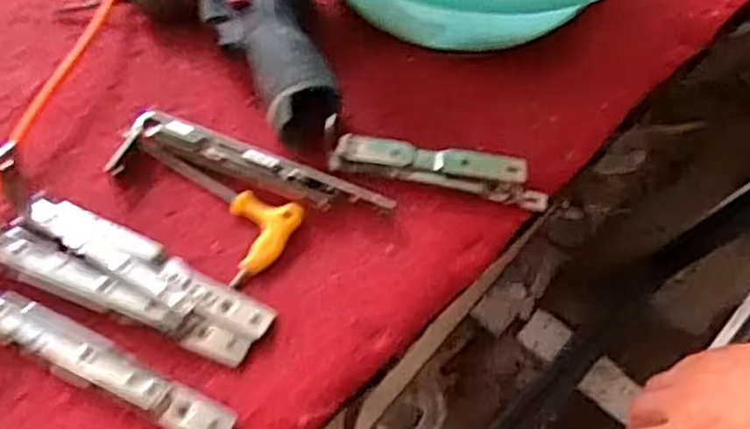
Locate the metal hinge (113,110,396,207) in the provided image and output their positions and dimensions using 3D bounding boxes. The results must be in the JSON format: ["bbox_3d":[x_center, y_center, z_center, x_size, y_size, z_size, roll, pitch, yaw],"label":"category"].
[{"bbox_3d":[-0.083,-0.032,0.474,0.186,0.019,0.042,14,60,5],"label":"metal hinge"}]

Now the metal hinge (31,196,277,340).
[{"bbox_3d":[-0.144,0.034,0.442,0.169,0.014,0.031,25,61,11],"label":"metal hinge"}]

